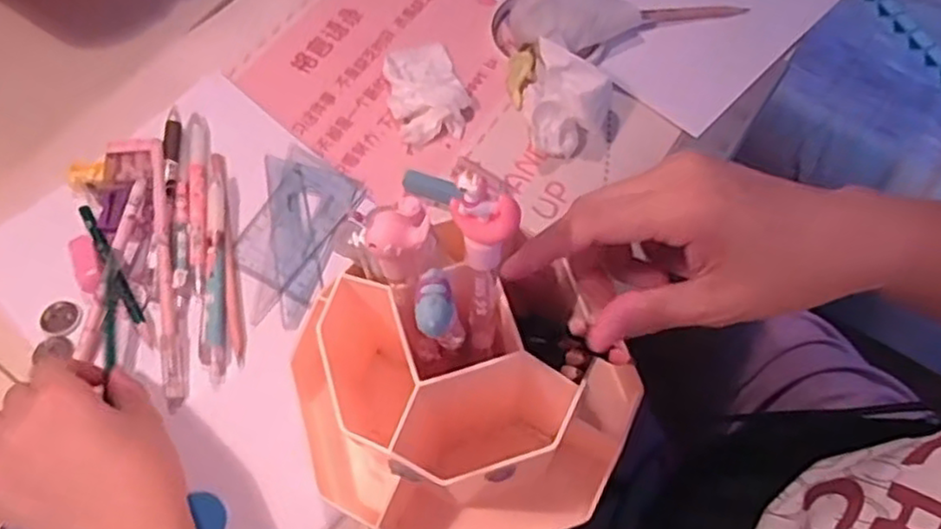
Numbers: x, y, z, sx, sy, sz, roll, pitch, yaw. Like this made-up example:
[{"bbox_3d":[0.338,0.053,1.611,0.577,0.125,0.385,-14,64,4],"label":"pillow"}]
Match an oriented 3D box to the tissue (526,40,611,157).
[{"bbox_3d":[0.067,-0.110,0.479,0.056,0.045,0.067,15,66,8],"label":"tissue"}]

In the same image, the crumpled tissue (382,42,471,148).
[{"bbox_3d":[-0.034,-0.130,0.502,0.053,0.023,0.085,-16,66,-6],"label":"crumpled tissue"}]

